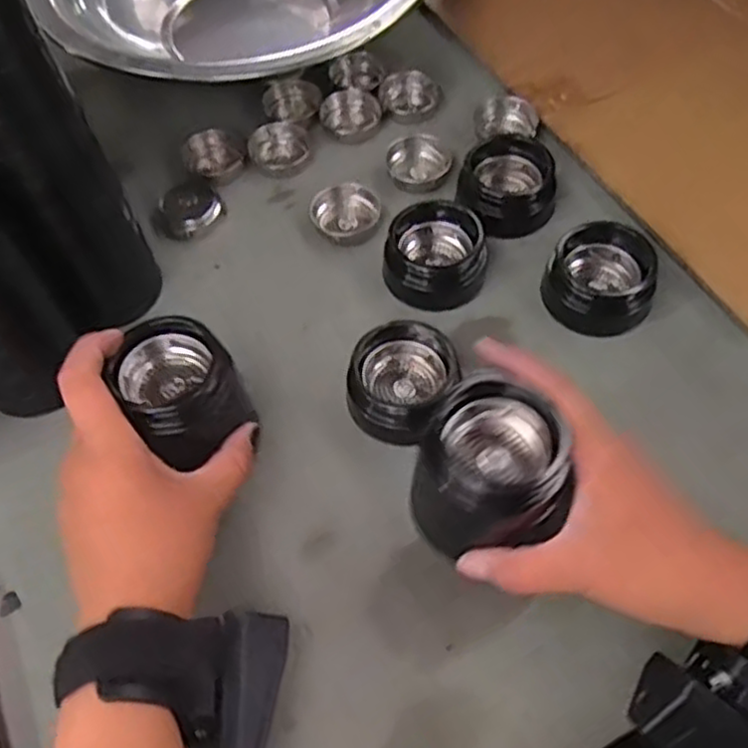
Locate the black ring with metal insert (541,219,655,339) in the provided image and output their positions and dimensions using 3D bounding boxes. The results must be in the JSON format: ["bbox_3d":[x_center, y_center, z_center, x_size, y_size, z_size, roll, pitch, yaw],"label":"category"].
[{"bbox_3d":[0.133,-0.058,0.426,0.056,0.039,0.054,-2,59,3],"label":"black ring with metal insert"}]

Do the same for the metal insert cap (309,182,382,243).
[{"bbox_3d":[-0.018,-0.106,0.479,0.042,0.017,0.035,-41,65,-19],"label":"metal insert cap"}]

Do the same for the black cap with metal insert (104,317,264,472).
[{"bbox_3d":[-0.093,0.010,0.368,0.053,0.062,0.052,-2,59,3],"label":"black cap with metal insert"}]

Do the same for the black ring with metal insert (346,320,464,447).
[{"bbox_3d":[0.015,0.003,0.401,0.050,0.031,0.058,35,67,22],"label":"black ring with metal insert"}]

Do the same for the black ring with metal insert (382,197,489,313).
[{"bbox_3d":[0.038,-0.074,0.449,0.060,0.028,0.060,6,59,7],"label":"black ring with metal insert"}]

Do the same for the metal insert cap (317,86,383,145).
[{"bbox_3d":[-0.017,-0.186,0.530,0.043,0.019,0.039,-12,59,-3],"label":"metal insert cap"}]

